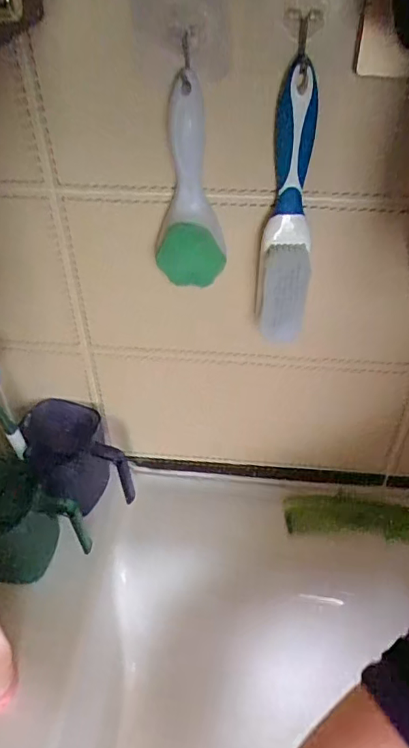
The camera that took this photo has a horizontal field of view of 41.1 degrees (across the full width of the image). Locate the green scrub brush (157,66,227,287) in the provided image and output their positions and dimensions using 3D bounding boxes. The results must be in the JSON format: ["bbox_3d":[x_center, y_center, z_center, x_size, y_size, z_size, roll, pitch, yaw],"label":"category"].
[{"bbox_3d":[-0.010,-0.128,0.375,0.046,0.135,0.031,-1,43,-1],"label":"green scrub brush"}]

